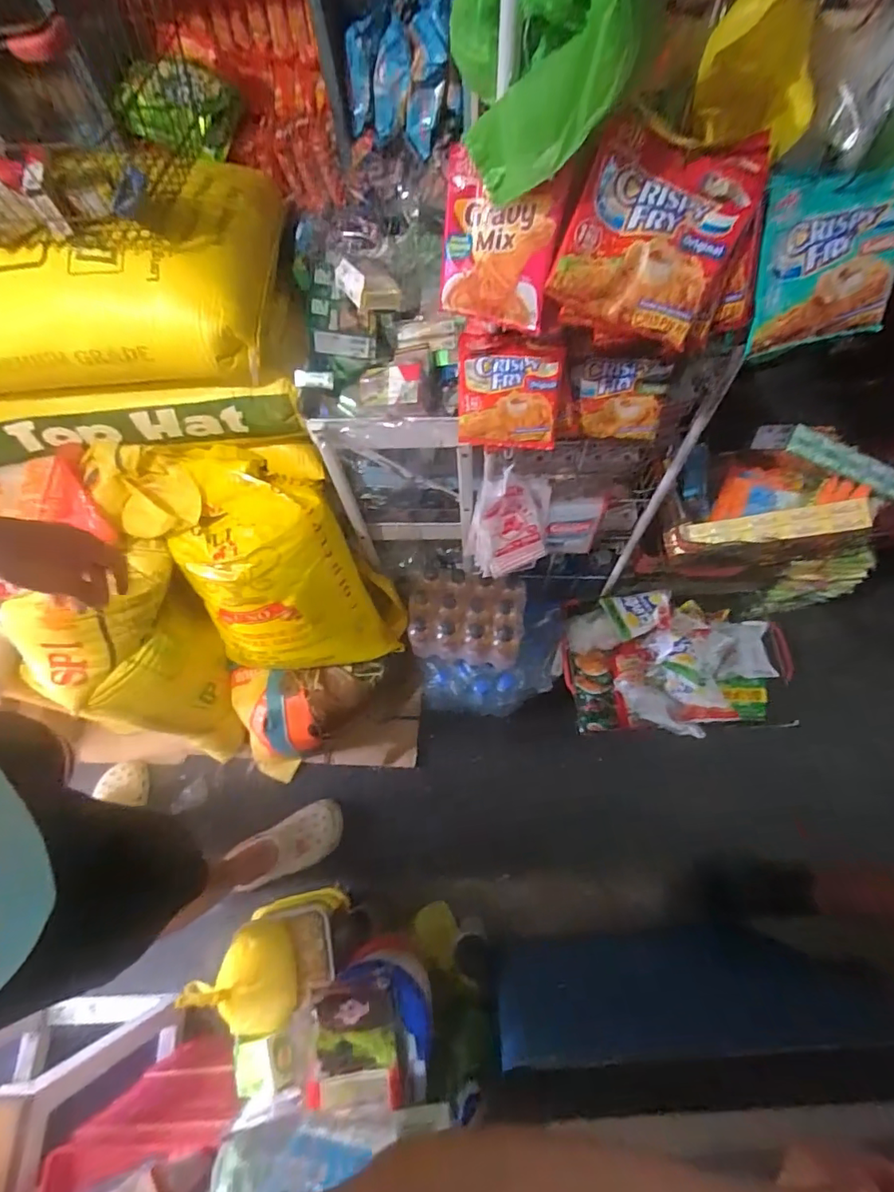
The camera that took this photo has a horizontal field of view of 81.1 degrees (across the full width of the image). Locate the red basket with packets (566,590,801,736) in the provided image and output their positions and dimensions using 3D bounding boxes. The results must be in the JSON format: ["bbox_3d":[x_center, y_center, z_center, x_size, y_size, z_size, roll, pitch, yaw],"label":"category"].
[{"bbox_3d":[0.514,0.143,1.165,0.488,0.147,0.314,-4,67,1],"label":"red basket with packets"}]

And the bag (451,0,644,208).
[{"bbox_3d":[0.070,-0.393,0.363,0.130,0.148,0.116,2,68,4],"label":"bag"}]

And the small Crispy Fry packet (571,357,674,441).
[{"bbox_3d":[0.207,-0.239,0.642,0.111,0.098,0.022,0,37,2],"label":"small Crispy Fry packet"}]

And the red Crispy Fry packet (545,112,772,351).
[{"bbox_3d":[0.171,-0.302,0.433,0.130,0.019,0.144,20,107,-5],"label":"red Crispy Fry packet"}]

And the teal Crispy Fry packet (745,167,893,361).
[{"bbox_3d":[0.342,-0.298,0.468,0.132,0.134,0.014,-13,31,1],"label":"teal Crispy Fry packet"}]

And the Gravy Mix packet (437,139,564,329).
[{"bbox_3d":[0.041,-0.311,0.465,0.111,0.117,0.020,25,40,19],"label":"Gravy Mix packet"}]

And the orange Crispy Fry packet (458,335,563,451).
[{"bbox_3d":[0.072,-0.232,0.614,0.117,0.117,0.025,6,34,8],"label":"orange Crispy Fry packet"}]

